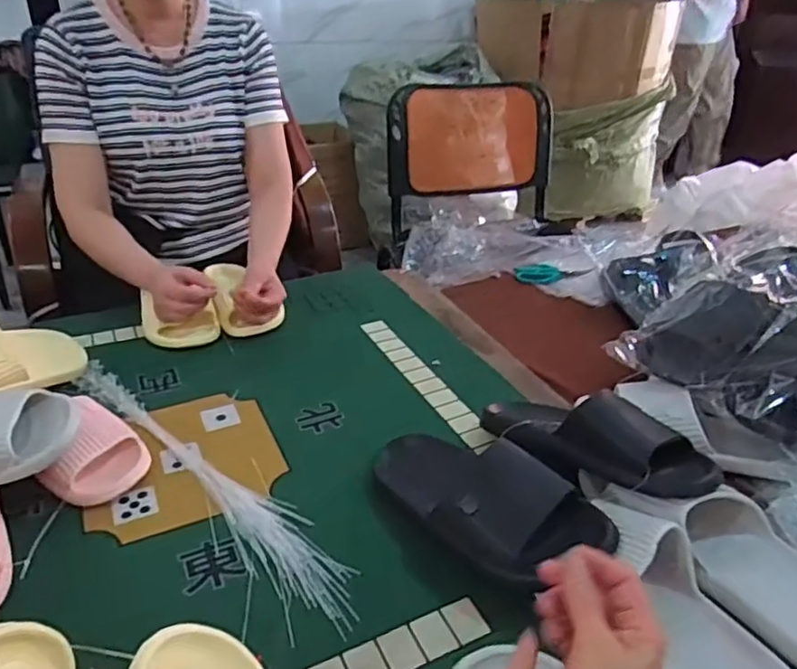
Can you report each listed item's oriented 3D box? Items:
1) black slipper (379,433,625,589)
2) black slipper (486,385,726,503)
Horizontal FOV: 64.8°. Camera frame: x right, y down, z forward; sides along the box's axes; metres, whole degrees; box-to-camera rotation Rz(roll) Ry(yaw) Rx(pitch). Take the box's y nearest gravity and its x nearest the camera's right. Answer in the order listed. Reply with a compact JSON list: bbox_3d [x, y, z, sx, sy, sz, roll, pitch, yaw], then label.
[{"bbox_3d":[0.076,0.158,0.594,0.090,0.098,0.233,-22,37,-37],"label":"black slipper"},{"bbox_3d":[0.195,0.102,0.653,0.109,0.079,0.257,-24,23,-39],"label":"black slipper"}]

